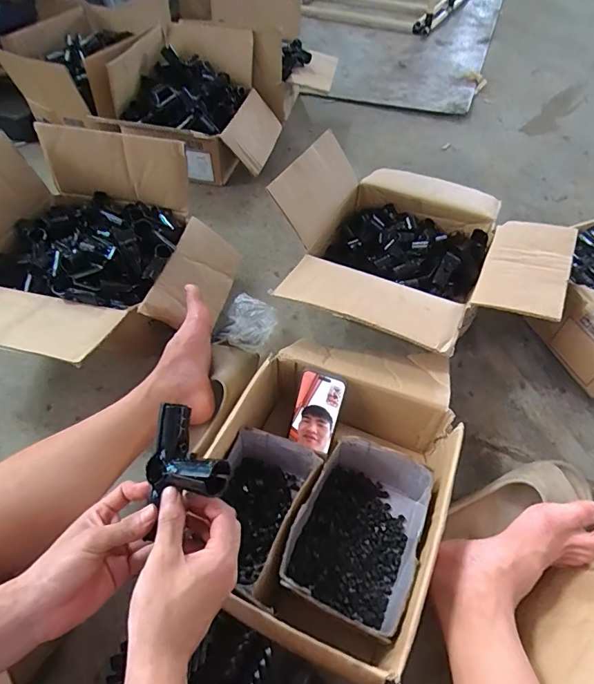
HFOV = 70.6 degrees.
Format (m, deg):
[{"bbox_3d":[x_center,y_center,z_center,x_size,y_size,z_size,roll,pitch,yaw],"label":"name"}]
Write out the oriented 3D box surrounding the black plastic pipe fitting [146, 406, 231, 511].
[{"bbox_3d":[-0.106,0.106,0.412,0.081,0.033,0.089,-2,53,-1],"label":"black plastic pipe fitting"}]

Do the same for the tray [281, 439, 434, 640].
[{"bbox_3d":[0.085,0.253,0.563,0.154,0.098,0.210,22,56,16],"label":"tray"}]

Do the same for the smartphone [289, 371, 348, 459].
[{"bbox_3d":[0.030,0.108,0.647,0.067,0.129,0.014,19,22,12],"label":"smartphone"}]

